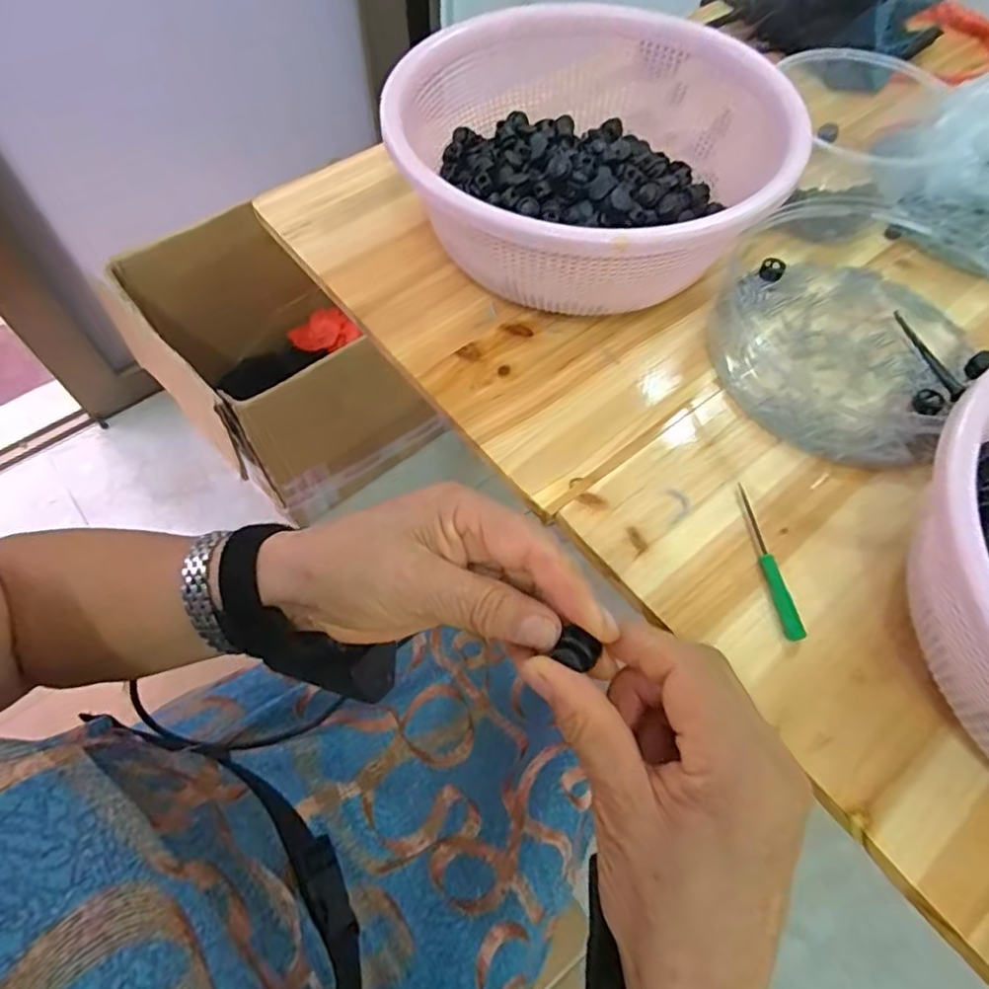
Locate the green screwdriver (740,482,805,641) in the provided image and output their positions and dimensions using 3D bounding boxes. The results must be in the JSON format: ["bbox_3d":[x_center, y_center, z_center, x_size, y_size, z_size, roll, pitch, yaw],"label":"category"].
[{"bbox_3d":[0.159,0.037,0.355,0.011,0.007,0.094,-4,60,-4],"label":"green screwdriver"}]

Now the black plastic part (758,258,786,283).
[{"bbox_3d":[0.212,-0.171,0.469,0.017,0.014,0.017,27,63,13],"label":"black plastic part"}]

